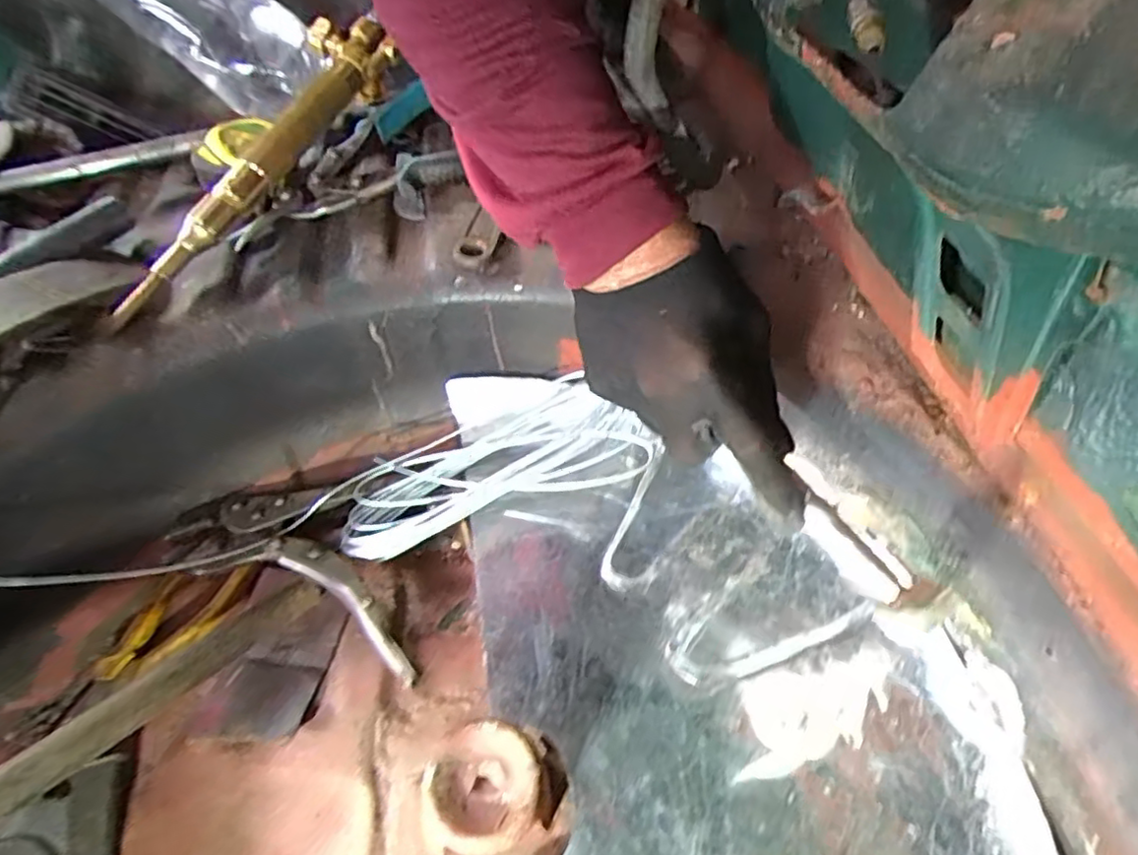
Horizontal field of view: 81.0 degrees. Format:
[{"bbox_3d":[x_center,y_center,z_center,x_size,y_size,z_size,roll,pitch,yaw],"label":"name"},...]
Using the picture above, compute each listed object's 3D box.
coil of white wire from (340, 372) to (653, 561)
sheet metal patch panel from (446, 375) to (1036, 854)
[{"bbox_3d":[-0.055,0.028,0.475,0.207,0.036,0.082,-21,50,0],"label":"coil of white wire"},{"bbox_3d":[0.076,0.149,0.360,0.240,0.027,0.481,-9,48,-7],"label":"sheet metal patch panel"}]

